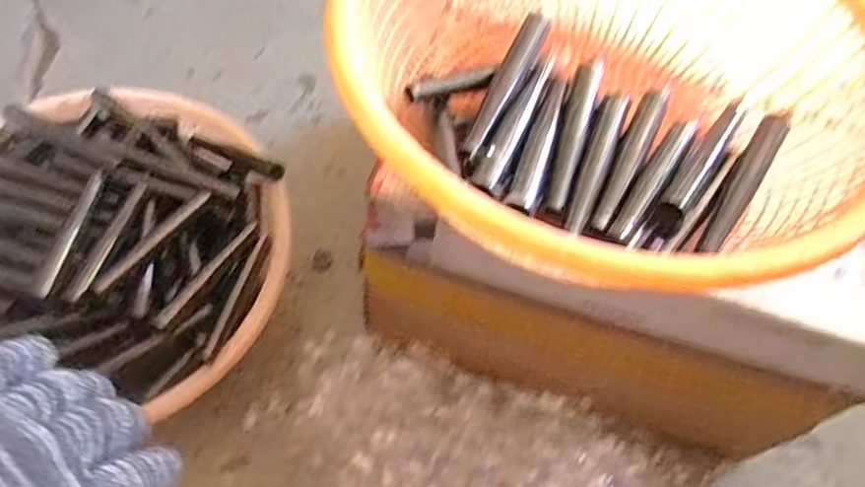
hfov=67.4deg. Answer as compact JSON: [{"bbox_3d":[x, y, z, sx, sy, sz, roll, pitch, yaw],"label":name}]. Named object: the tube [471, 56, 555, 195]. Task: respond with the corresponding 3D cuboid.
[{"bbox_3d":[0.066,-0.098,0.505,0.020,0.016,0.150,22,64,7],"label":"tube"}]

